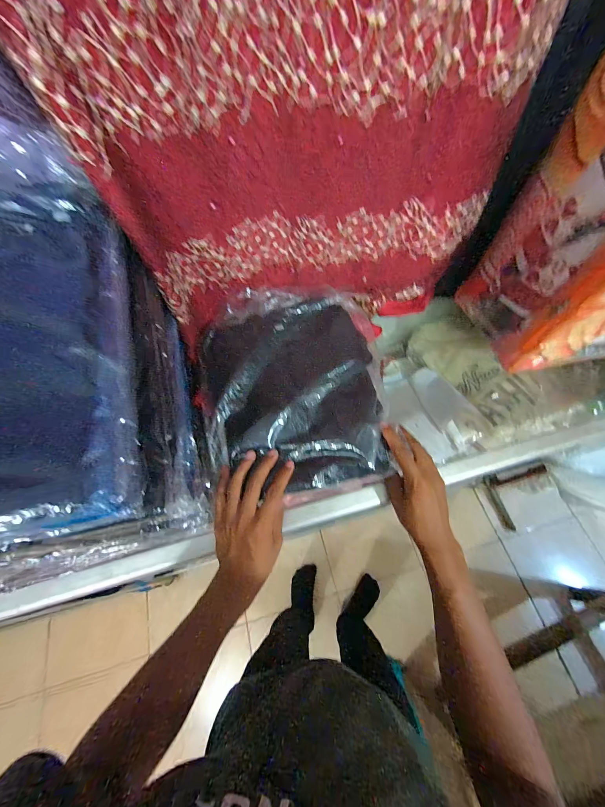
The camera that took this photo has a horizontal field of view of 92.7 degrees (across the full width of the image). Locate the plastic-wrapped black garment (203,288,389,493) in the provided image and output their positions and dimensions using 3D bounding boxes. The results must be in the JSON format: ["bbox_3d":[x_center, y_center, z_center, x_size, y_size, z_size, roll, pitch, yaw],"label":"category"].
[{"bbox_3d":[-0.015,-0.042,0.435,0.255,0.035,0.317,-6,65,-2],"label":"plastic-wrapped black garment"}]

